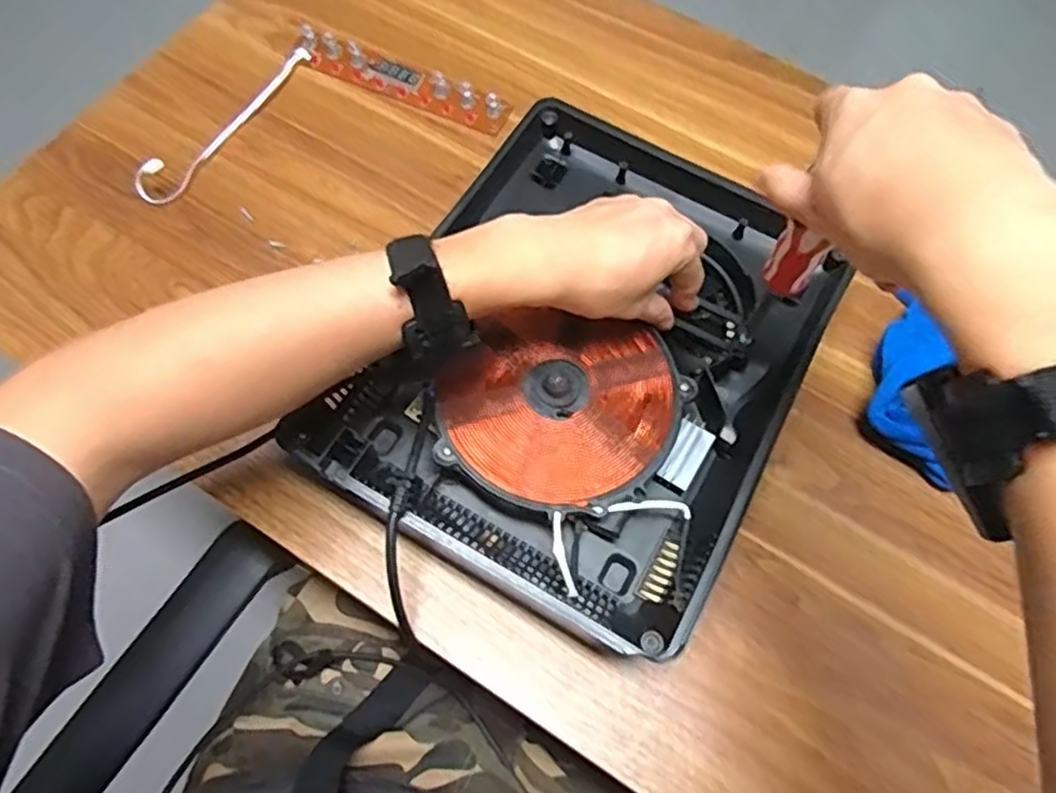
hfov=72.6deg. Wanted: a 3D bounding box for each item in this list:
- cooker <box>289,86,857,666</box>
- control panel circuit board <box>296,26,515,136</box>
[{"bbox_3d":[0.044,-0.032,0.500,0.272,0.054,0.339,29,68,10],"label":"cooker"},{"bbox_3d":[-0.113,-0.279,0.628,0.198,0.023,0.032,23,67,8],"label":"control panel circuit board"}]

